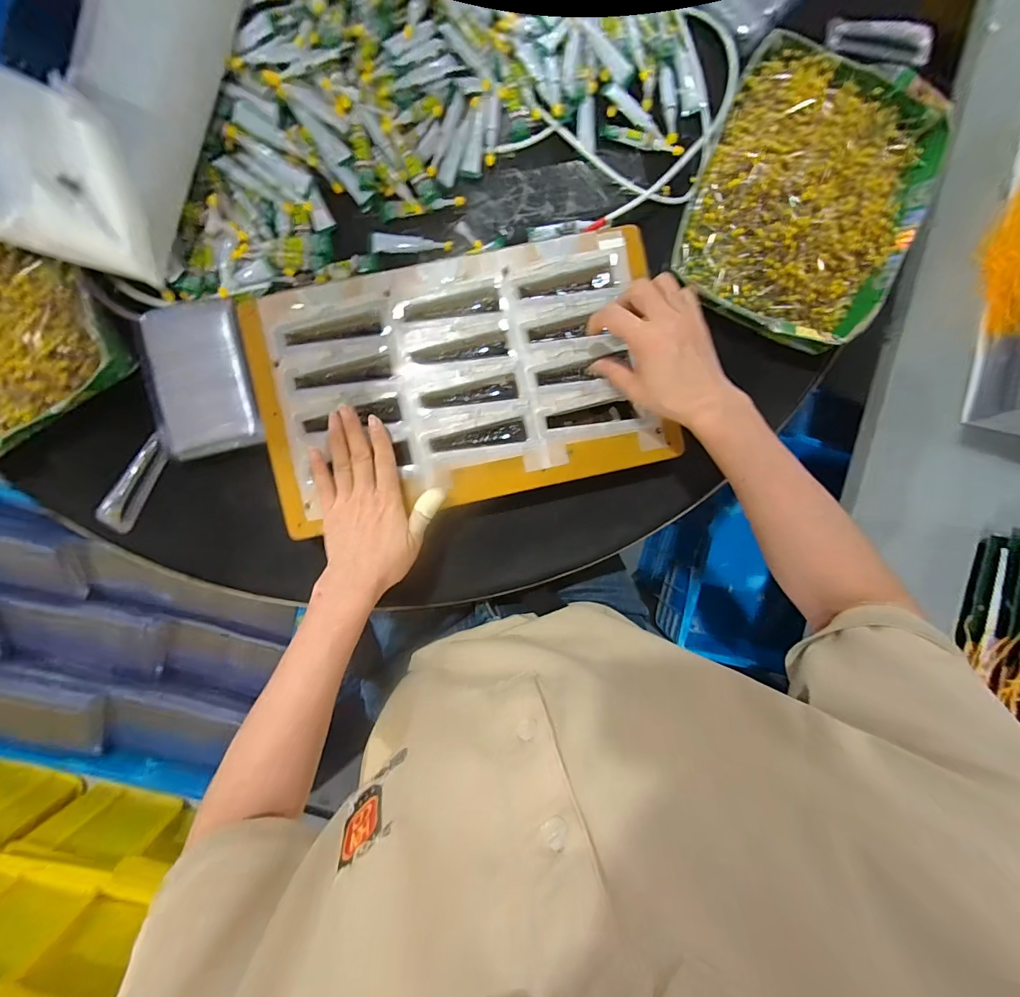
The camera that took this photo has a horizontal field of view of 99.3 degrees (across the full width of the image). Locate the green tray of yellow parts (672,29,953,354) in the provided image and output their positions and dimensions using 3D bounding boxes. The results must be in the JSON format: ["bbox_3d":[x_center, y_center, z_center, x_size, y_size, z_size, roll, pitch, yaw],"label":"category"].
[{"bbox_3d":[0.292,-0.298,0.432,0.204,0.039,0.270,23,91,-3],"label":"green tray of yellow parts"}]

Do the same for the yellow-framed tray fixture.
[{"bbox_3d":[-0.047,-0.111,0.422,0.370,0.035,0.224,-11,92,-2],"label":"yellow-framed tray fixture"}]

